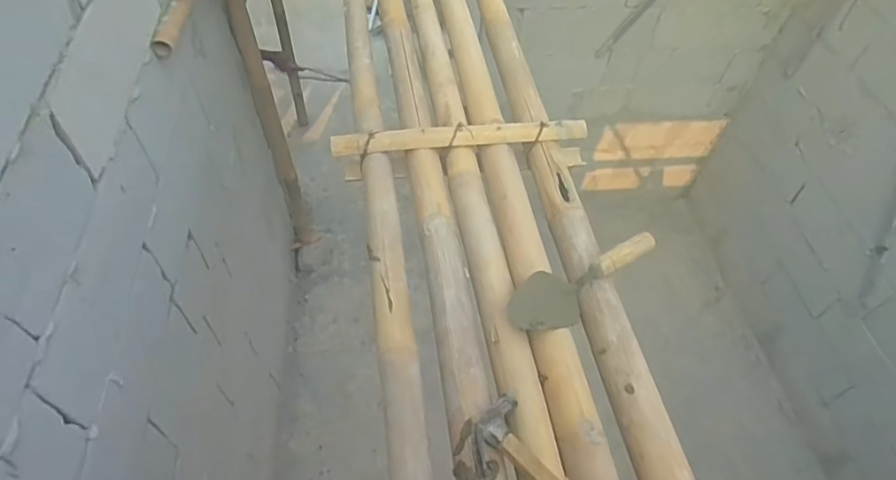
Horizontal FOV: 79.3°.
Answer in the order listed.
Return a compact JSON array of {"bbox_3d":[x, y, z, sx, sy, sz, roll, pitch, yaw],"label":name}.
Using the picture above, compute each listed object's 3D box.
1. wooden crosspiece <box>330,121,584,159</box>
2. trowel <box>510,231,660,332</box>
[{"bbox_3d":[0.026,-0.186,0.963,0.453,0.026,0.046,-4,53,-7],"label":"wooden crosspiece"},{"bbox_3d":[0.199,0.053,0.784,0.253,0.054,0.090,-28,58,-8],"label":"trowel"}]

